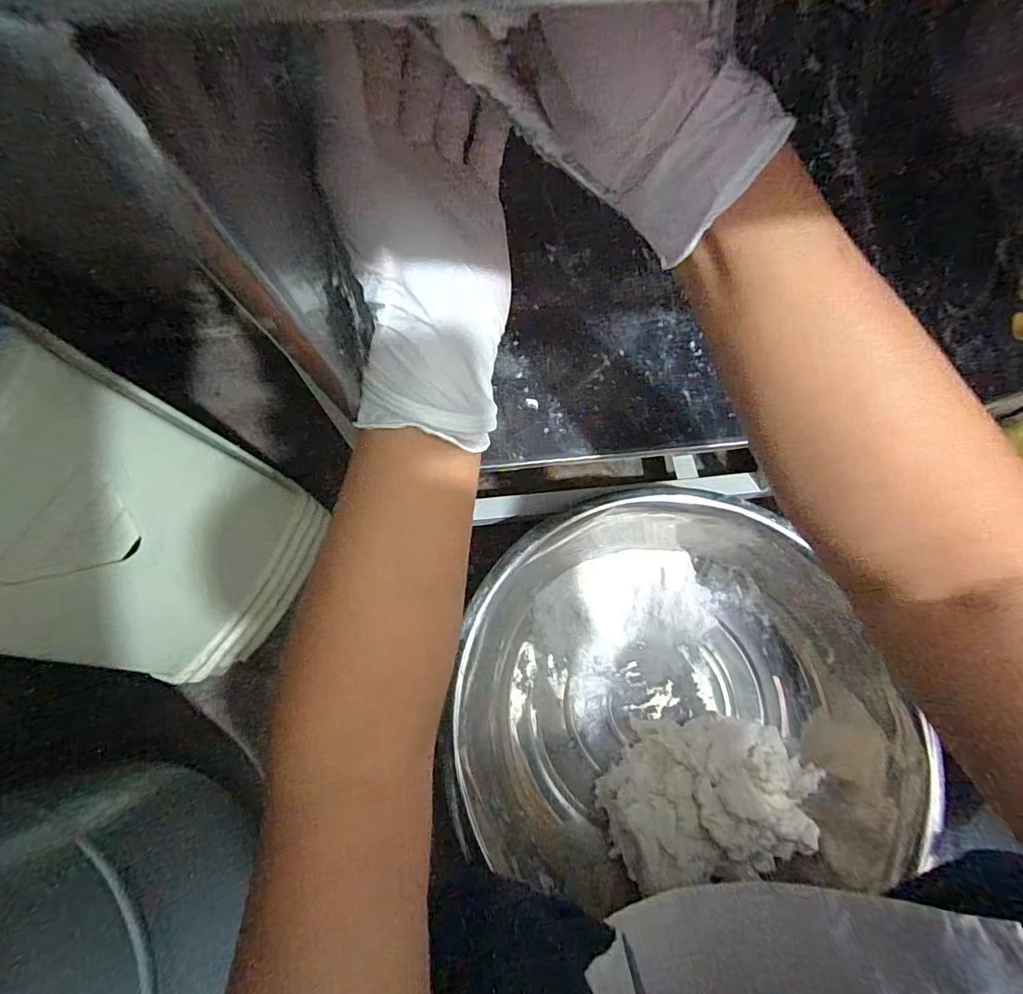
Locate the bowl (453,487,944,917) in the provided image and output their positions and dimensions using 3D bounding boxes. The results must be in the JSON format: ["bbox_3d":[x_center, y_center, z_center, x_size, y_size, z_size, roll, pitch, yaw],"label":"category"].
[{"bbox_3d":[0.151,0.215,0.553,0.397,0.143,0.381,0,71,-1],"label":"bowl"}]

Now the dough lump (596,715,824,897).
[{"bbox_3d":[0.214,0.323,0.535,0.224,0.100,0.152,-2,71,-1],"label":"dough lump"}]

